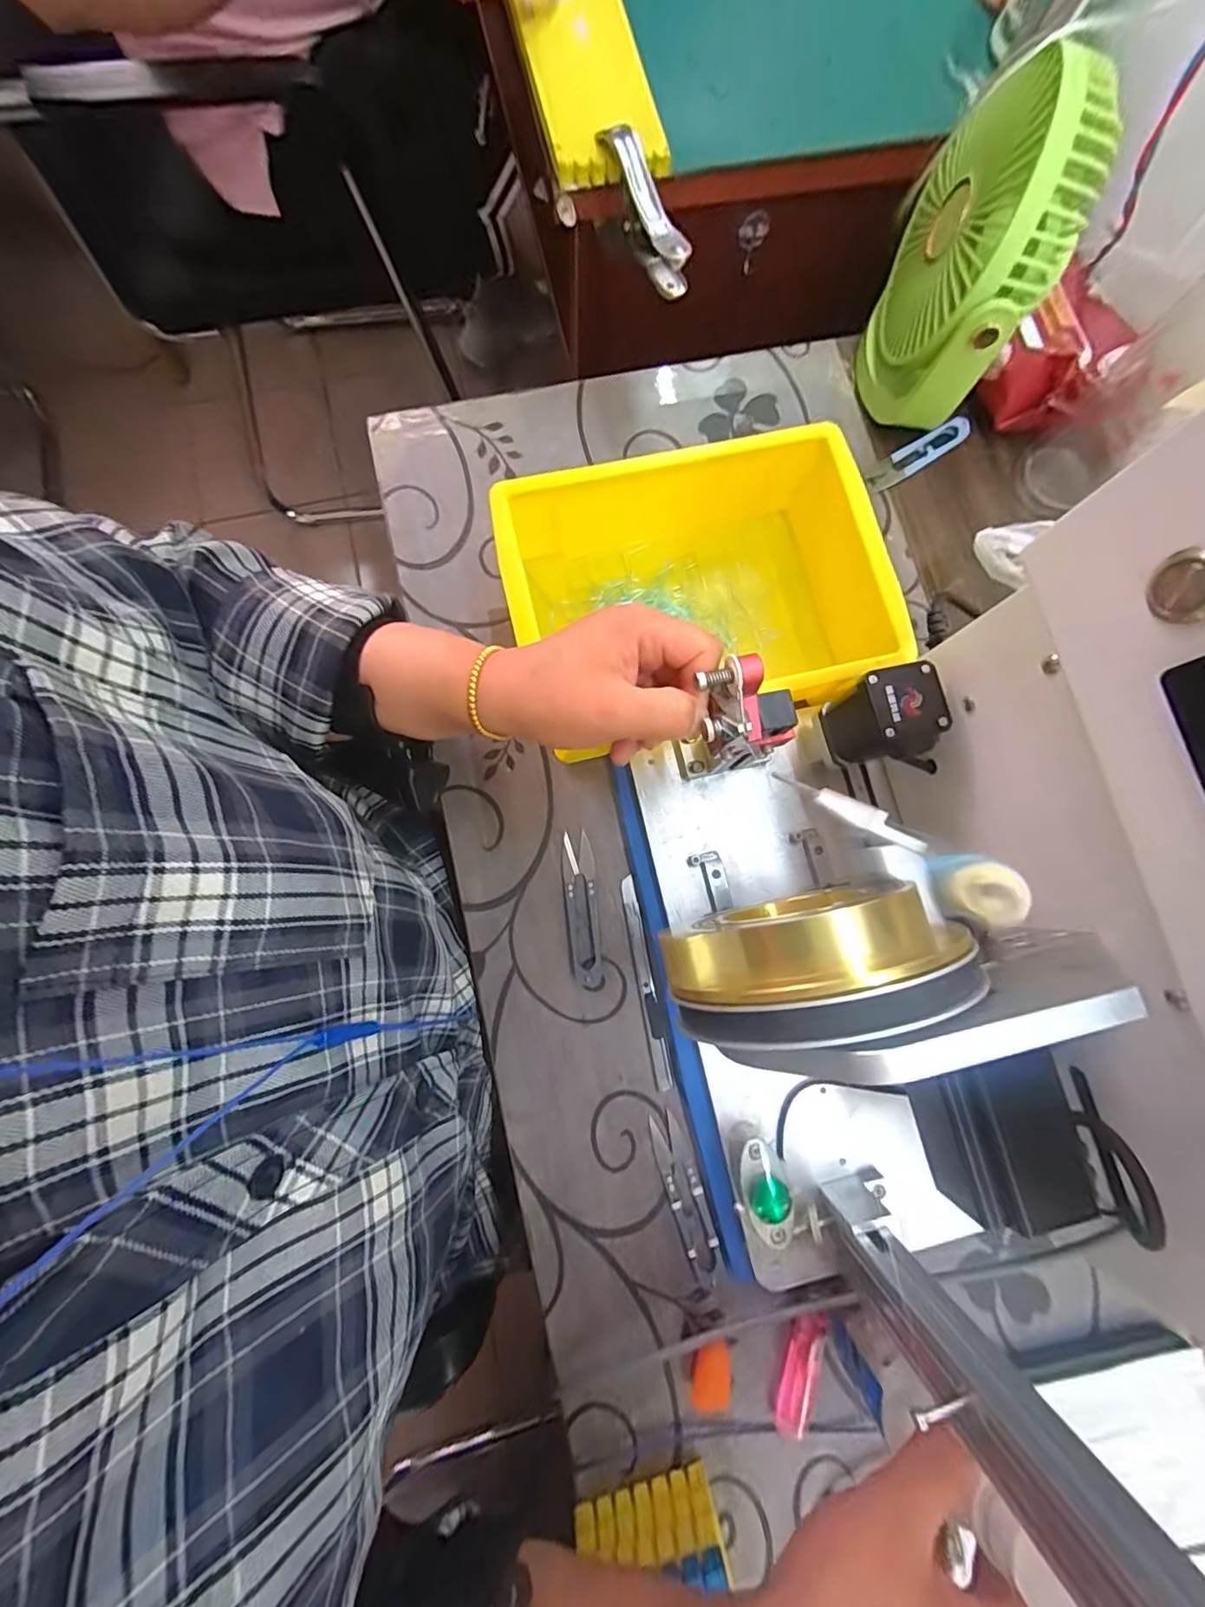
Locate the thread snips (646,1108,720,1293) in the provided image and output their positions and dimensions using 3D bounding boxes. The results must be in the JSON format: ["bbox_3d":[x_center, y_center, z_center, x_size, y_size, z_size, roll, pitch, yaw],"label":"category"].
[{"bbox_3d":[0.055,0.256,0.348,0.024,0.006,0.101,-17,81,-4],"label":"thread snips"}]

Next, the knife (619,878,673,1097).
[{"bbox_3d":[0.030,0.122,0.367,0.011,0.006,0.140,-10,80,-2],"label":"knife"}]

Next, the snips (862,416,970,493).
[{"bbox_3d":[0.263,-0.292,0.448,0.091,0.018,0.024,-29,83,-5],"label":"snips"}]

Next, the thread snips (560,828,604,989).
[{"bbox_3d":[-0.015,0.074,0.375,0.023,0.006,0.105,-6,80,-2],"label":"thread snips"}]

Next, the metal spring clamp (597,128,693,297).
[{"bbox_3d":[0.030,-0.421,0.383,0.020,0.041,0.112,-23,83,-4],"label":"metal spring clamp"}]

